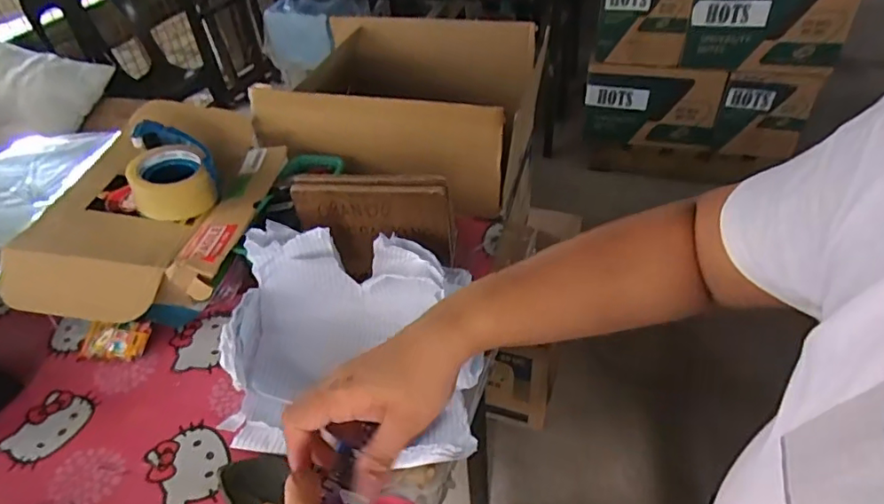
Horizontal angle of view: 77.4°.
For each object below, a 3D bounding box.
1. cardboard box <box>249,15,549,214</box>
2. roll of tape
[{"bbox_3d":[-0.055,-0.263,0.989,0.407,0.193,0.383,10,43,15],"label":"cardboard box"},{"bbox_3d":[-0.366,-0.107,0.745,0.105,0.079,0.137,-24,45,-21],"label":"roll of tape"}]

